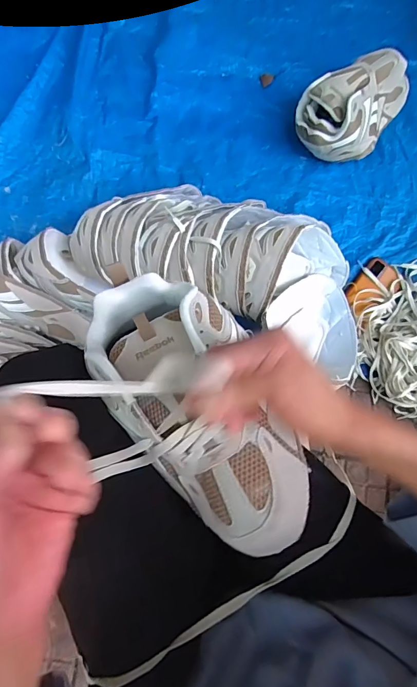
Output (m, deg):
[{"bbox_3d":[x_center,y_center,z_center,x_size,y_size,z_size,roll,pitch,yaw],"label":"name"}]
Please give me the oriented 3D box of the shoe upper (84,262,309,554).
[{"bbox_3d":[-0.011,0.050,0.321,0.125,0.069,0.247,-34,77,-7],"label":"shoe upper"}]

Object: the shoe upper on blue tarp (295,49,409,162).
[{"bbox_3d":[0.274,-0.458,0.762,0.158,0.114,0.234,35,80,6],"label":"shoe upper on blue tarp"}]

